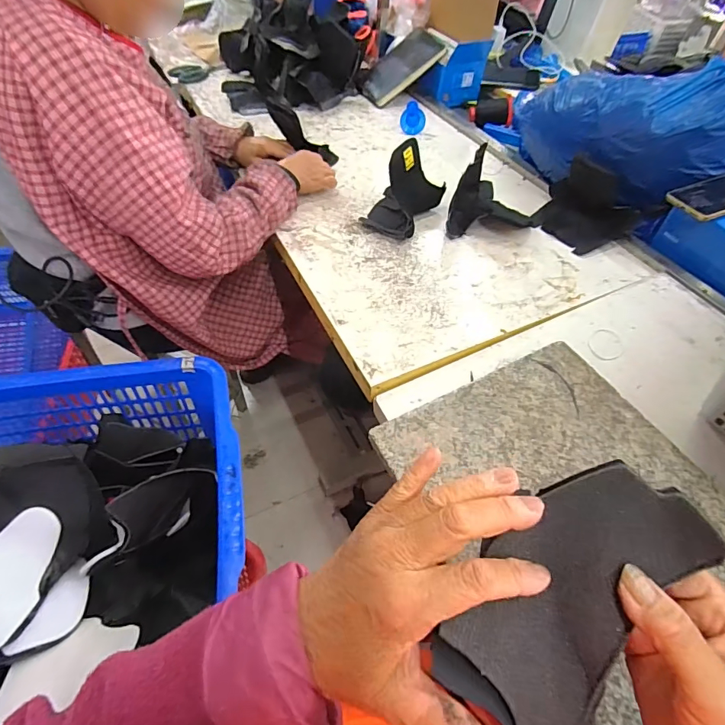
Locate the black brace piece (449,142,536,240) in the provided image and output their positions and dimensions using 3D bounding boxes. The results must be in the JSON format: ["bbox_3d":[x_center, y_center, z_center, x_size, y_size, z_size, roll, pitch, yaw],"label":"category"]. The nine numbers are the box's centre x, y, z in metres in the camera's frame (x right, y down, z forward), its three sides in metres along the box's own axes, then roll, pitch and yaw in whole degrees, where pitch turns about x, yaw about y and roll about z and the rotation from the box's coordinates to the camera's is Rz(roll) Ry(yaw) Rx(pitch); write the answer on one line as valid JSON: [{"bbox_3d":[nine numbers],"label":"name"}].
[{"bbox_3d":[0.239,-0.290,0.765,0.129,0.096,0.164,25,54,16],"label":"black brace piece"}]

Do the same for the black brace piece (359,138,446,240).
[{"bbox_3d":[0.075,-0.309,0.759,0.096,0.121,0.138,25,54,17],"label":"black brace piece"}]

